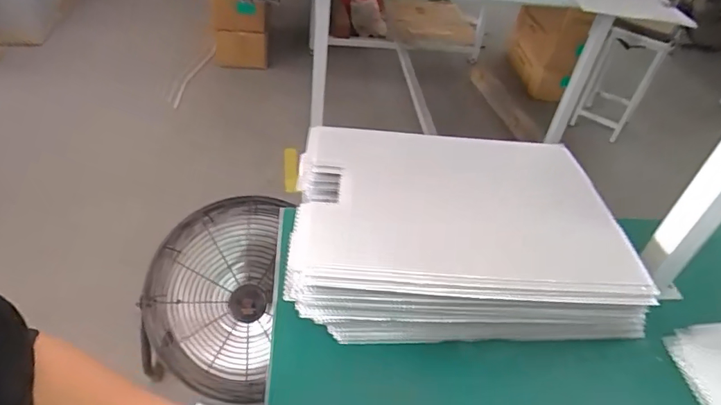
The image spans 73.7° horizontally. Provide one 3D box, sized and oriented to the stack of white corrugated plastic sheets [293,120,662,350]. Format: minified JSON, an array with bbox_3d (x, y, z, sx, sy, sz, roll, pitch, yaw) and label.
[{"bbox_3d":[0.108,0.024,0.558,0.362,0.093,0.264,4,40,-4],"label":"stack of white corrugated plastic sheets"}]

